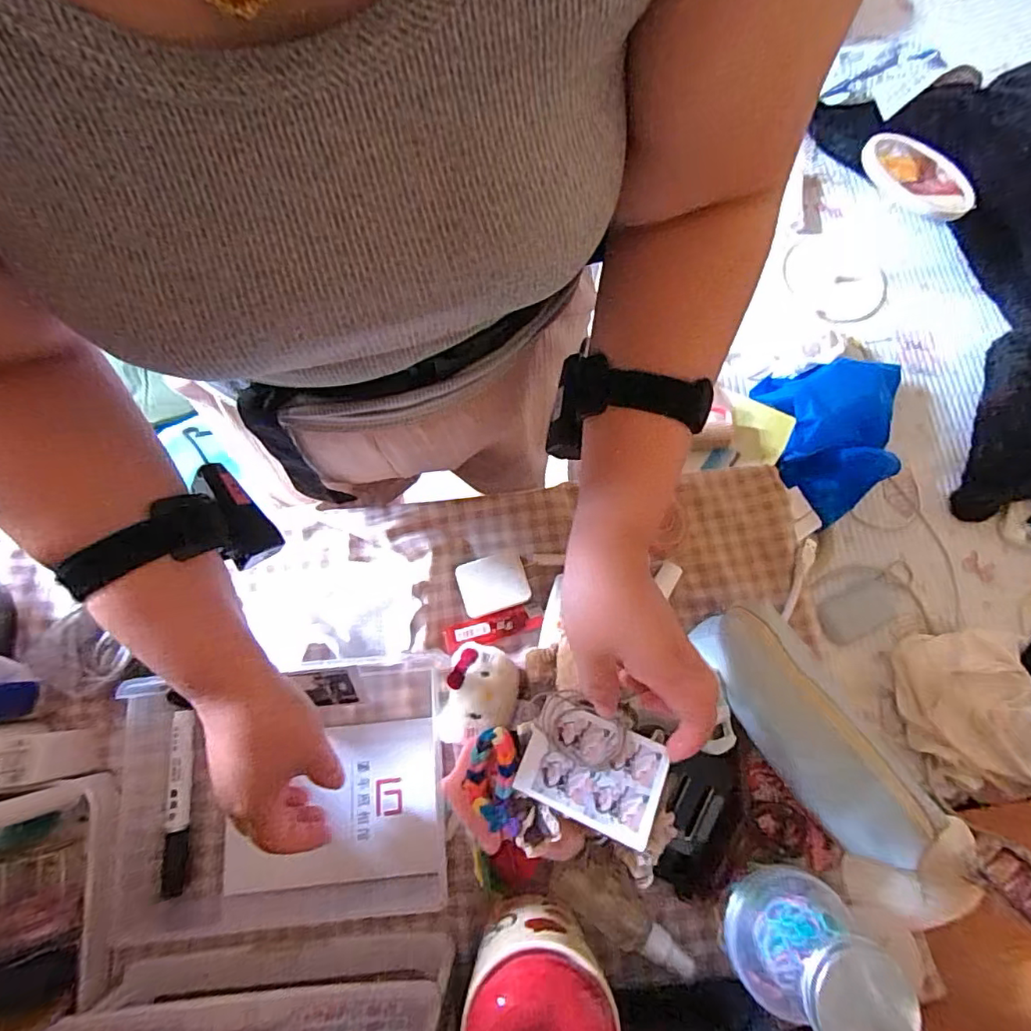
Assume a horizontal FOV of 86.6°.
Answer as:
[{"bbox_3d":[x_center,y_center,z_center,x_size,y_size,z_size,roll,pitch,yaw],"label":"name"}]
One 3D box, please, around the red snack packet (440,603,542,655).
[{"bbox_3d":[-0.019,0.095,0.464,0.084,0.014,0.022,-16,73,-6],"label":"red snack packet"}]

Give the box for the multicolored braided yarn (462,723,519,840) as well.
[{"bbox_3d":[-0.017,0.176,0.366,0.034,0.022,0.062,-2,72,-2],"label":"multicolored braided yarn"}]

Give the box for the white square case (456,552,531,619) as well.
[{"bbox_3d":[-0.020,0.058,0.464,0.056,0.014,0.045,-15,73,-6],"label":"white square case"}]

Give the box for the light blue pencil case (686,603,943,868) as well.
[{"bbox_3d":[0.215,0.154,0.402,0.069,0.039,0.190,-32,76,-11],"label":"light blue pencil case"}]

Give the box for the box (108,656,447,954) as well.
[{"bbox_3d":[-0.183,0.214,0.411,0.250,0.059,0.183,-6,72,-3],"label":"box"}]

